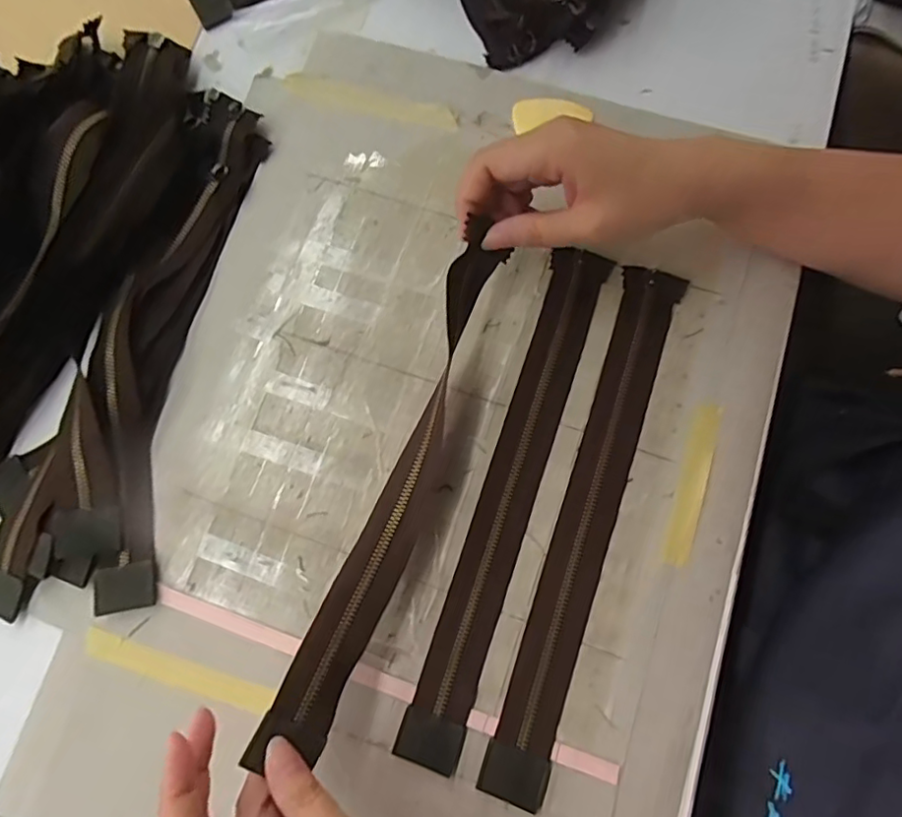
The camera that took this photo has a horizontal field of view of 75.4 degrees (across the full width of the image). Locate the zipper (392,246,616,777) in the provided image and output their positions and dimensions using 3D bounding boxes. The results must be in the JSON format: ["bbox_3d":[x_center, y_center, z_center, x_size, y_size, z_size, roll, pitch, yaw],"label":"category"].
[{"bbox_3d":[0.036,0.049,0.355,0.035,0.007,0.315,18,79,8],"label":"zipper"}]

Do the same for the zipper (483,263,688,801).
[{"bbox_3d":[0.082,0.063,0.347,0.034,0.009,0.317,18,79,4],"label":"zipper"}]

